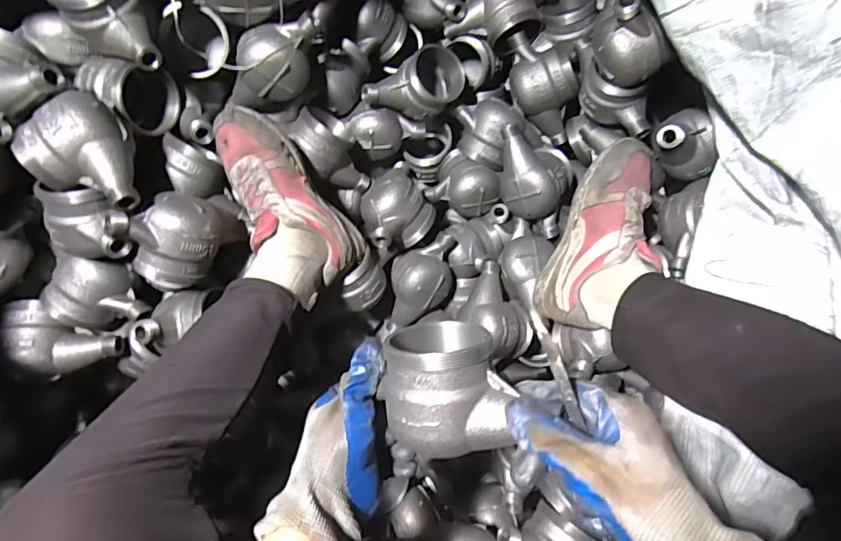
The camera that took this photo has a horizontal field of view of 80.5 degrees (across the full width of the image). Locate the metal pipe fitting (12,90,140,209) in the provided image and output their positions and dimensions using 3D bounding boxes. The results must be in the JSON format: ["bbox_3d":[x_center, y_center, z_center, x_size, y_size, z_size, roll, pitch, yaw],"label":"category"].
[{"bbox_3d":[-0.328,-0.112,0.480,0.090,0.058,0.112,-11,100,-11],"label":"metal pipe fitting"}]

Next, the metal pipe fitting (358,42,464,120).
[{"bbox_3d":[-0.012,-0.253,0.669,0.136,0.071,0.077,-15,66,-10],"label":"metal pipe fitting"}]

